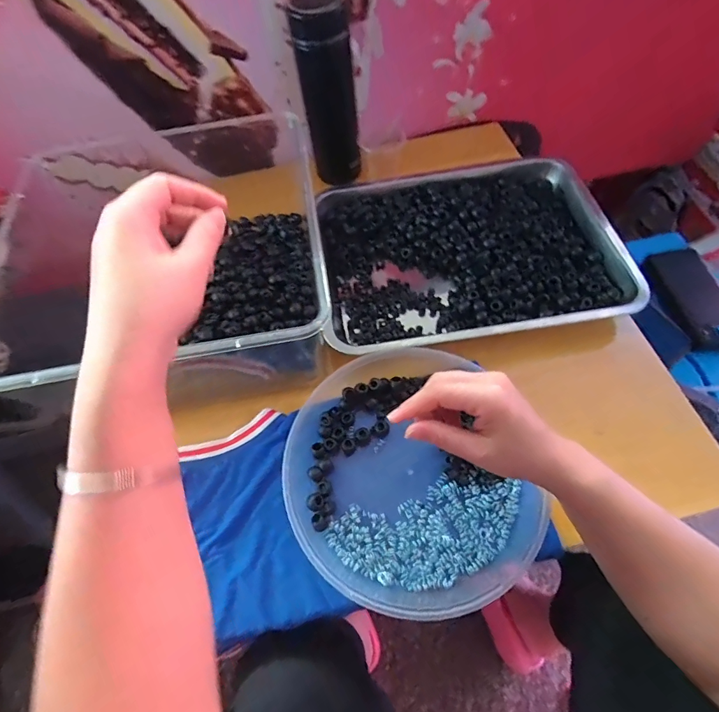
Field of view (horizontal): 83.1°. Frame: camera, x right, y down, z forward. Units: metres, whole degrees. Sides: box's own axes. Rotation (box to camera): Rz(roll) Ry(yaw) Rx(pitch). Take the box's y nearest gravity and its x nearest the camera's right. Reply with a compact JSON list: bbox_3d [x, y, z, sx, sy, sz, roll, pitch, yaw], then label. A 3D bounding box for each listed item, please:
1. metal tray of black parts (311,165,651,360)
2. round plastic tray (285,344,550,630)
[{"bbox_3d":[0.127,-0.135,0.496,0.347,0.043,0.280,-9,61,-1],"label":"metal tray of black parts"},{"bbox_3d":[0.041,0.108,0.376,0.203,0.041,0.229,-25,62,-10],"label":"round plastic tray"}]

